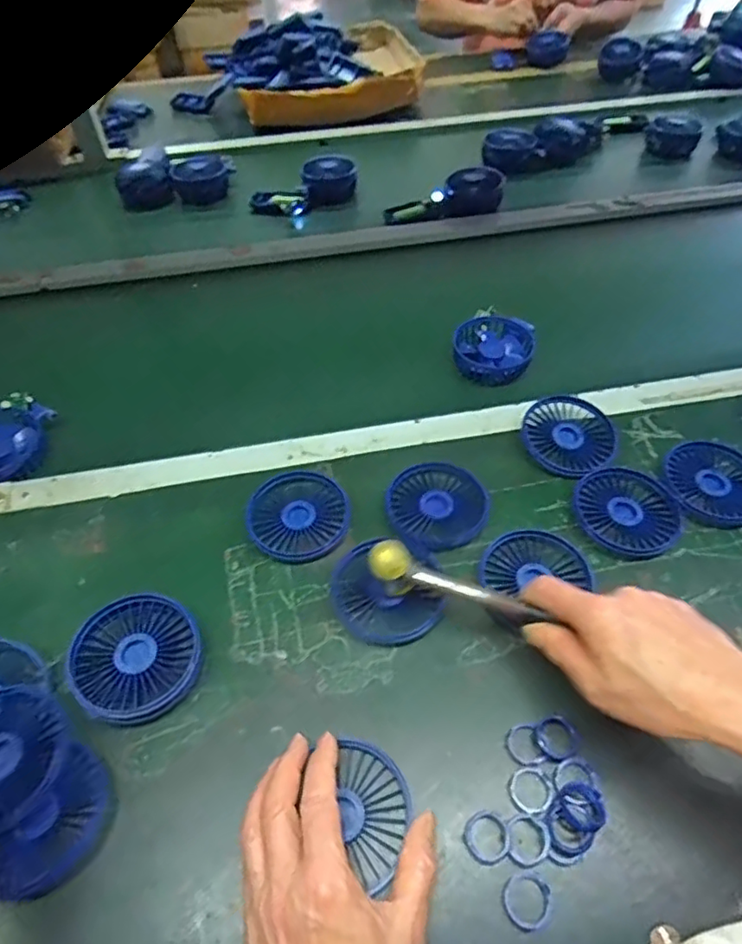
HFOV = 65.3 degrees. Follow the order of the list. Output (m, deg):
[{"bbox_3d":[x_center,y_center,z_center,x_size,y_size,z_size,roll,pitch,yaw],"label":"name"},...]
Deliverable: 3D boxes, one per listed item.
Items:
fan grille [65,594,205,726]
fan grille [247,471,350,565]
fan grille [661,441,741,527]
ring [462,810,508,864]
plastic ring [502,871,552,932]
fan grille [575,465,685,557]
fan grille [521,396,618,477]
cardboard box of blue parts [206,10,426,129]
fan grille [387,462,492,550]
[{"bbox_3d":[-0.170,0.134,0.422,0.086,0.026,0.081,-1,50,1],"label":"fan grille"},{"bbox_3d":[-0.062,0.039,0.502,0.082,0.020,0.086,-1,50,1],"label":"fan grille"},{"bbox_3d":[0.306,0.008,0.514,0.083,0.010,0.084,-1,50,1],"label":"fan grille"},{"bbox_3d":[0.072,0.229,0.364,0.026,0.004,0.027,-1,50,1],"label":"ring"},{"bbox_3d":[0.093,0.253,0.342,0.029,0.004,0.028,-1,50,1],"label":"plastic ring"},{"bbox_3d":[0.219,0.035,0.499,0.085,0.014,0.086,-1,50,1],"label":"fan grille"},{"bbox_3d":[0.186,-0.034,0.552,0.085,0.021,0.087,-1,50,1],"label":"fan grille"},{"bbox_3d":[-0.113,-0.786,1.136,0.402,0.125,0.229,-7,50,-4],"label":"cardboard box of blue parts"},{"bbox_3d":[0.058,0.029,0.505,0.084,0.021,0.078,-1,50,1],"label":"fan grille"}]

